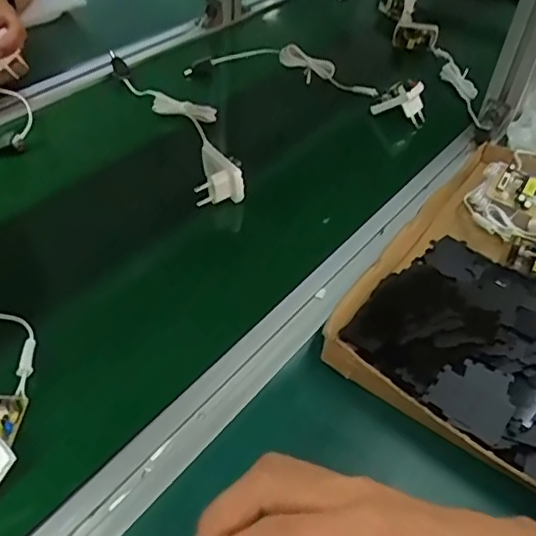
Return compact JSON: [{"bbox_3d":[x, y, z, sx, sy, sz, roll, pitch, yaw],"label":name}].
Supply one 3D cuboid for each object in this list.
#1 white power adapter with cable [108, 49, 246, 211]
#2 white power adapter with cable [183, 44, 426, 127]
[{"bbox_3d":[-0.098,-0.179,0.650,0.074,0.037,0.319,-16,46,-23],"label":"white power adapter with cable"},{"bbox_3d":[0.052,-0.255,0.735,0.315,0.049,0.081,19,46,14],"label":"white power adapter with cable"}]

